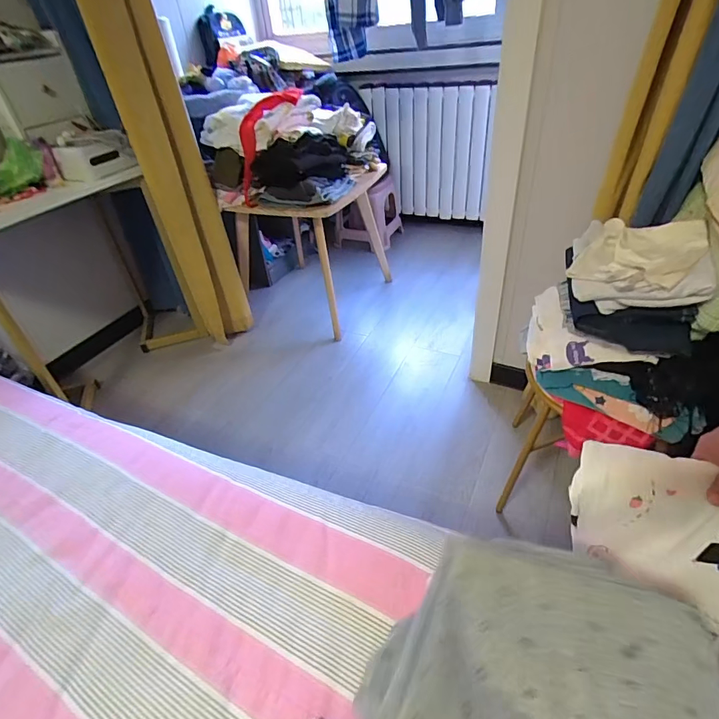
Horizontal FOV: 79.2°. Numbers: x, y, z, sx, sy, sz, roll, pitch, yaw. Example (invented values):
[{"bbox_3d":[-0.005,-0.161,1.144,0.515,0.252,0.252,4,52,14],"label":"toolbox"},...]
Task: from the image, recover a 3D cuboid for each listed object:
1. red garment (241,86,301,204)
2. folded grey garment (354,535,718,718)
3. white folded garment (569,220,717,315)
[{"bbox_3d":[-0.345,-0.759,1.523,0.144,0.422,0.114,15,24,-31],"label":"red garment"},{"bbox_3d":[0.143,0.262,0.360,0.265,0.064,0.232,5,37,16],"label":"folded grey garment"},{"bbox_3d":[0.508,-0.177,0.802,0.210,0.073,0.228,12,43,21],"label":"white folded garment"}]

